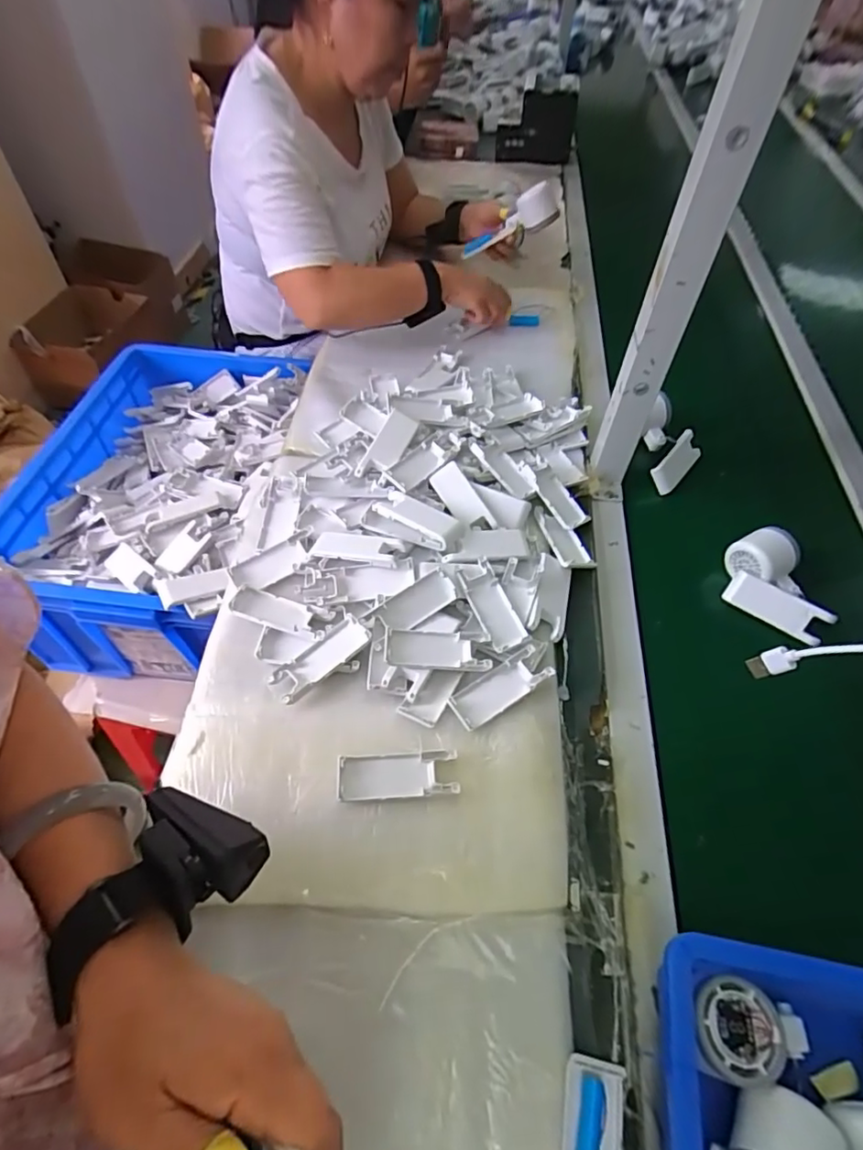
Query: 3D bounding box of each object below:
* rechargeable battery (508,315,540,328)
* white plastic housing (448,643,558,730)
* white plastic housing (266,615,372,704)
[{"bbox_3d":[0.159,-0.433,0.941,0.052,0.012,0.017,4,57,0],"label":"rechargeable battery"},{"bbox_3d":[0.066,0.110,0.540,0.103,0.014,0.040,-27,63,-18],"label":"white plastic housing"},{"bbox_3d":[-0.110,0.082,0.549,0.102,0.014,0.038,-37,66,-22],"label":"white plastic housing"}]

